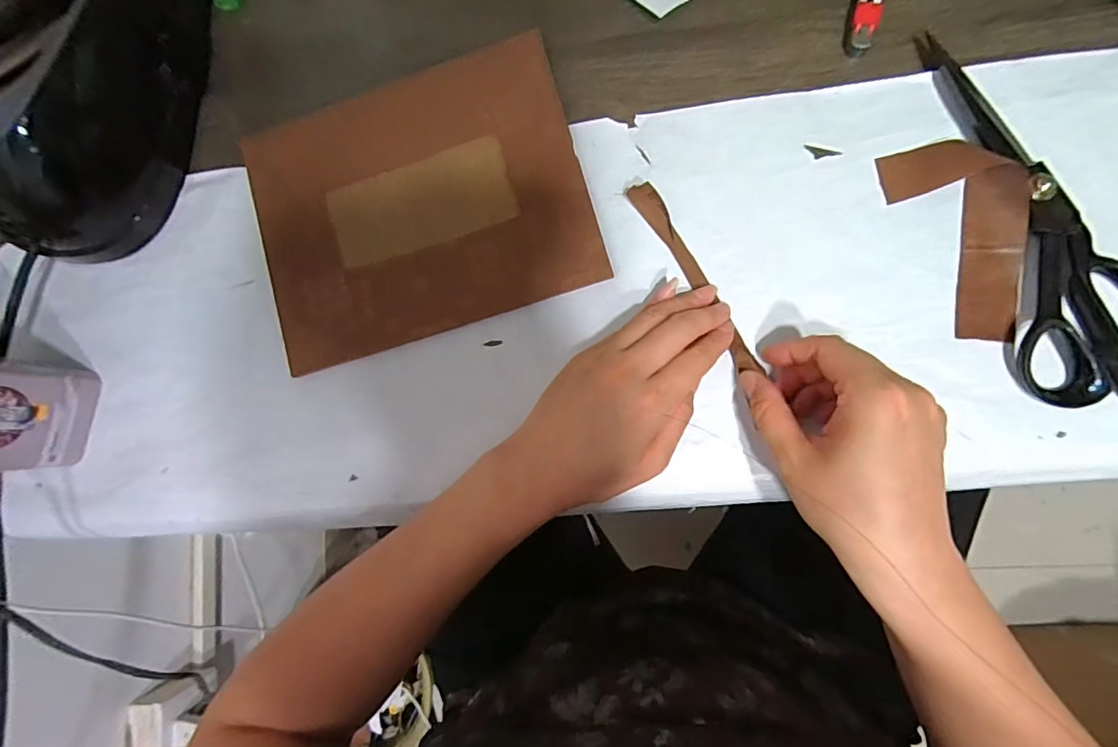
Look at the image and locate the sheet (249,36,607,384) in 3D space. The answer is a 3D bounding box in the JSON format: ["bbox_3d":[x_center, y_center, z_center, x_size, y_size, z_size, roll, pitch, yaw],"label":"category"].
[{"bbox_3d":[-0.099,-0.118,0.356,0.229,0.009,0.177,-17,85,4],"label":"sheet"}]

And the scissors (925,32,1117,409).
[{"bbox_3d":[0.292,-0.096,0.298,0.081,0.014,0.231,-11,84,6],"label":"scissors"}]

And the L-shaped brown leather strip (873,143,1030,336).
[{"bbox_3d":[0.245,-0.083,0.303,0.065,0.014,0.125,-13,84,6],"label":"L-shaped brown leather strip"}]

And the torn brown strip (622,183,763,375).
[{"bbox_3d":[0.086,-0.062,0.324,0.015,0.014,0.139,-31,85,4],"label":"torn brown strip"}]

